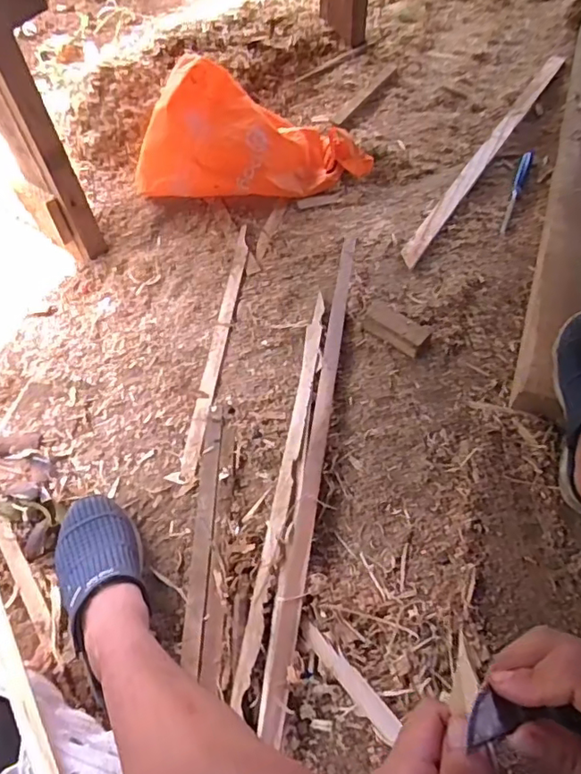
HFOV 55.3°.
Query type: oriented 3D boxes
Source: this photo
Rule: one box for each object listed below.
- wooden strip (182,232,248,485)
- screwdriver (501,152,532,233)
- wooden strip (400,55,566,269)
[{"bbox_3d":[-0.116,-0.082,0.912,0.025,0.007,0.493,4,61,6],"label":"wooden strip"},{"bbox_3d":[0.429,-0.374,1.045,0.019,0.016,0.230,18,64,14],"label":"screwdriver"},{"bbox_3d":[0.403,-0.483,1.111,0.050,0.016,0.713,18,60,38],"label":"wooden strip"}]

